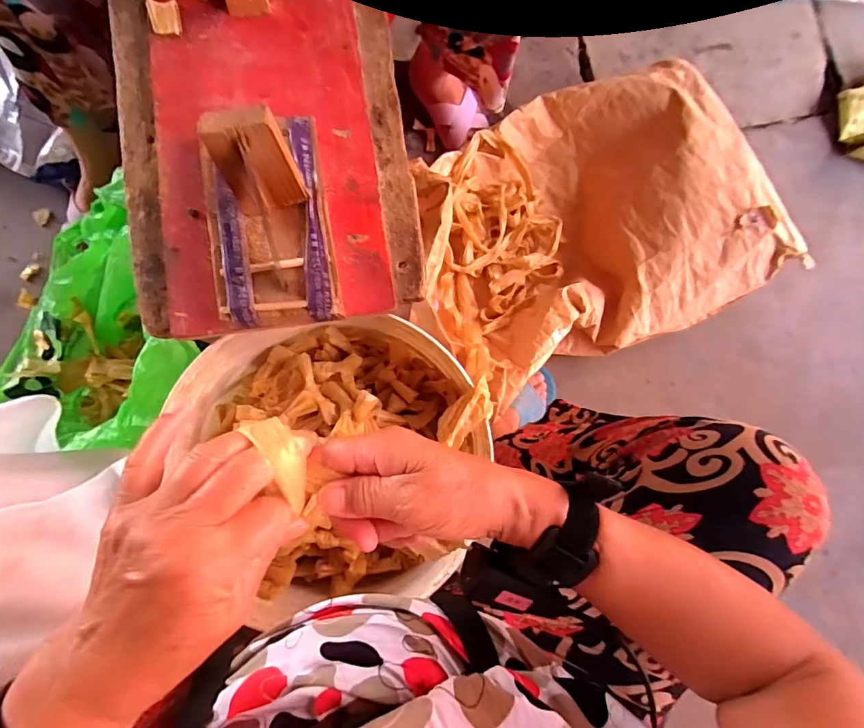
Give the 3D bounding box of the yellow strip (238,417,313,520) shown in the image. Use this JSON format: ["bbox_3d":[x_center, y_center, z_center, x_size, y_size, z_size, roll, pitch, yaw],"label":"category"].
[{"bbox_3d":[-0.081,0.054,0.255,0.025,0.017,0.054,-24,91,-8],"label":"yellow strip"}]

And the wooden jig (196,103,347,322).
[{"bbox_3d":[-0.117,-0.110,0.304,0.081,0.077,0.152,-9,83,-6],"label":"wooden jig"}]

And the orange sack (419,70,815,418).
[{"bbox_3d":[0.240,-0.240,0.776,0.590,0.171,0.463,-23,85,-8],"label":"orange sack"}]

